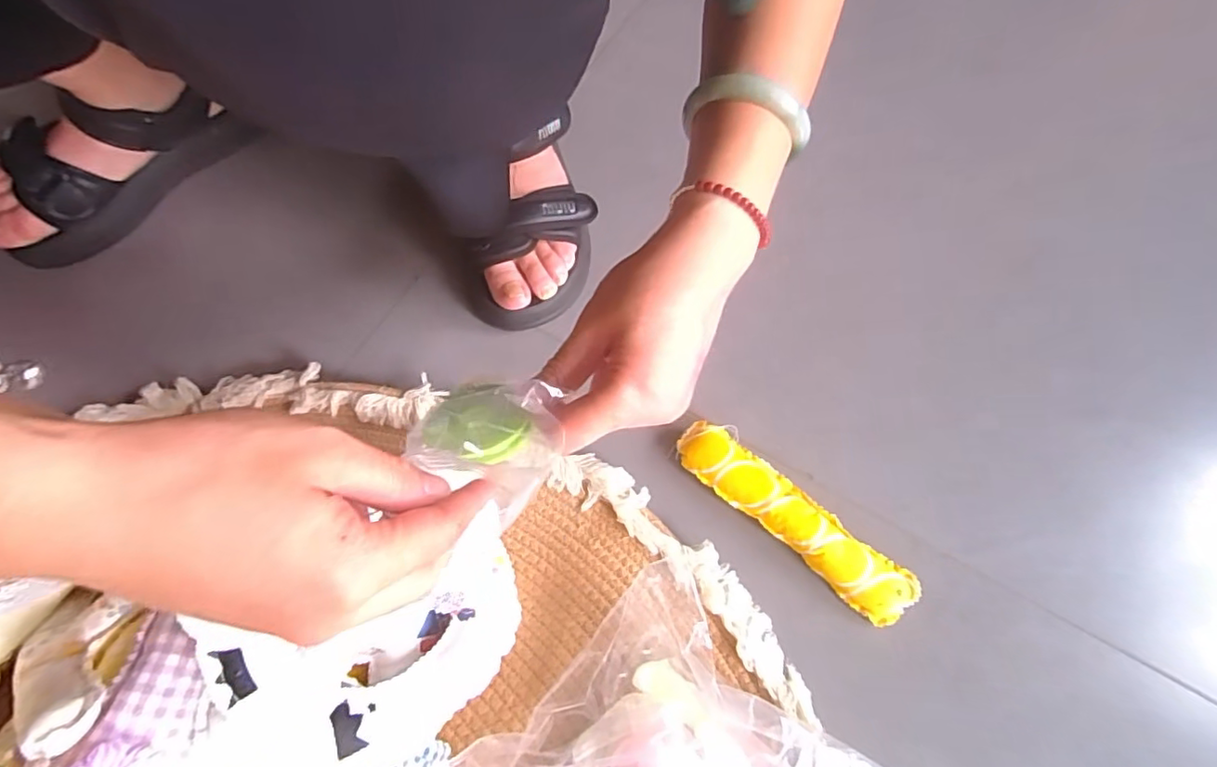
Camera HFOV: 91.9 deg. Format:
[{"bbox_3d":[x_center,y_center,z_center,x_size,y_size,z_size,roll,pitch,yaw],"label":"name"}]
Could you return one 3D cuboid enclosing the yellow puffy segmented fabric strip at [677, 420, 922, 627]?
[{"bbox_3d":[0.138,0.101,0.446,0.197,0.028,0.040,39,73,12],"label":"yellow puffy segmented fabric strip"}]

